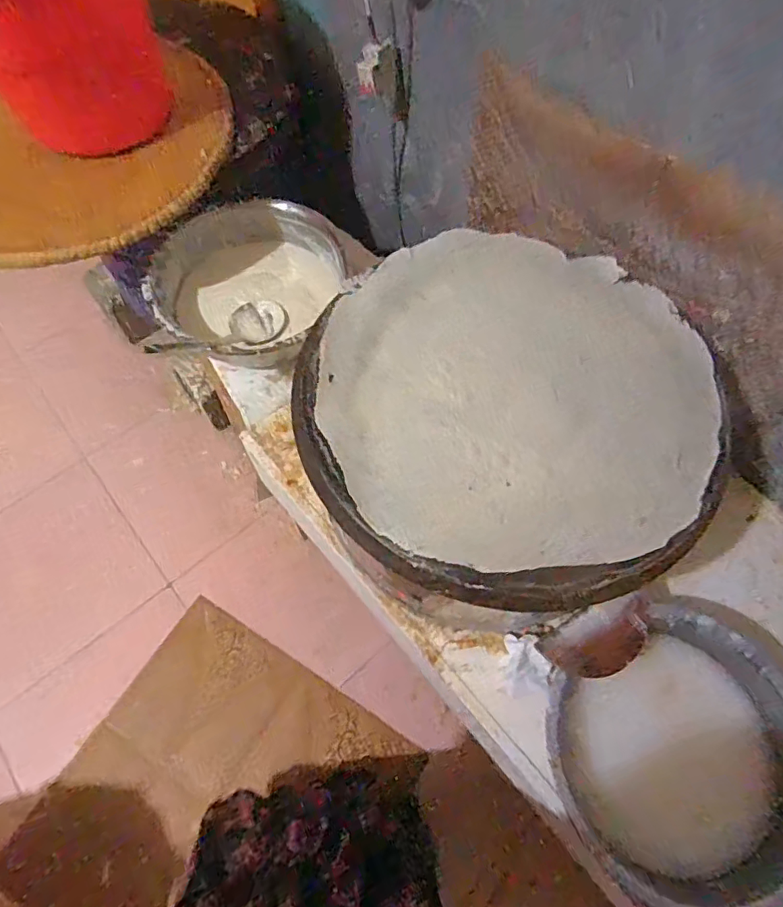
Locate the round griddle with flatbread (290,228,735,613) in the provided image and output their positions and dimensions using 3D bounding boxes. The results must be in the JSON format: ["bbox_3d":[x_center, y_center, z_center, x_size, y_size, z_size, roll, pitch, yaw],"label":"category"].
[{"bbox_3d":[0.142,-0.069,0.666,0.509,0.064,0.505,0,63,0],"label":"round griddle with flatbread"}]

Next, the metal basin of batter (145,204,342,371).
[{"bbox_3d":[-0.295,-0.348,1.059,0.360,0.135,0.379,0,63,0],"label":"metal basin of batter"}]

